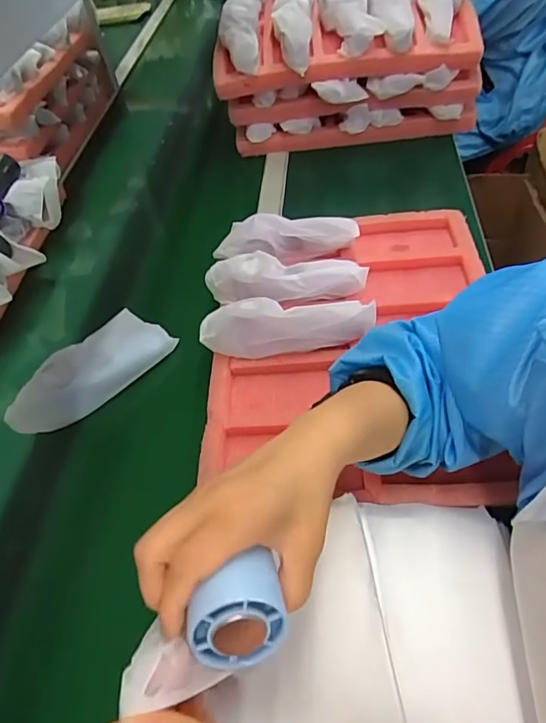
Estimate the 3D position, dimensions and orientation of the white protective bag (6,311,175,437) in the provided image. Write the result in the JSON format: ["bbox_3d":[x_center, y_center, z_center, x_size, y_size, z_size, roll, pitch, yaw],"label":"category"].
[{"bbox_3d":[-0.227,0.007,0.604,0.086,0.053,0.201,33,63,31],"label":"white protective bag"}]

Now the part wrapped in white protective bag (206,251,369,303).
[{"bbox_3d":[0.016,-0.108,0.630,0.199,0.036,0.061,2,52,7],"label":"part wrapped in white protective bag"}]

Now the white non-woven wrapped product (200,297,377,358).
[{"bbox_3d":[0.016,-0.042,0.573,0.191,0.068,0.062,-7,50,3],"label":"white non-woven wrapped product"}]

